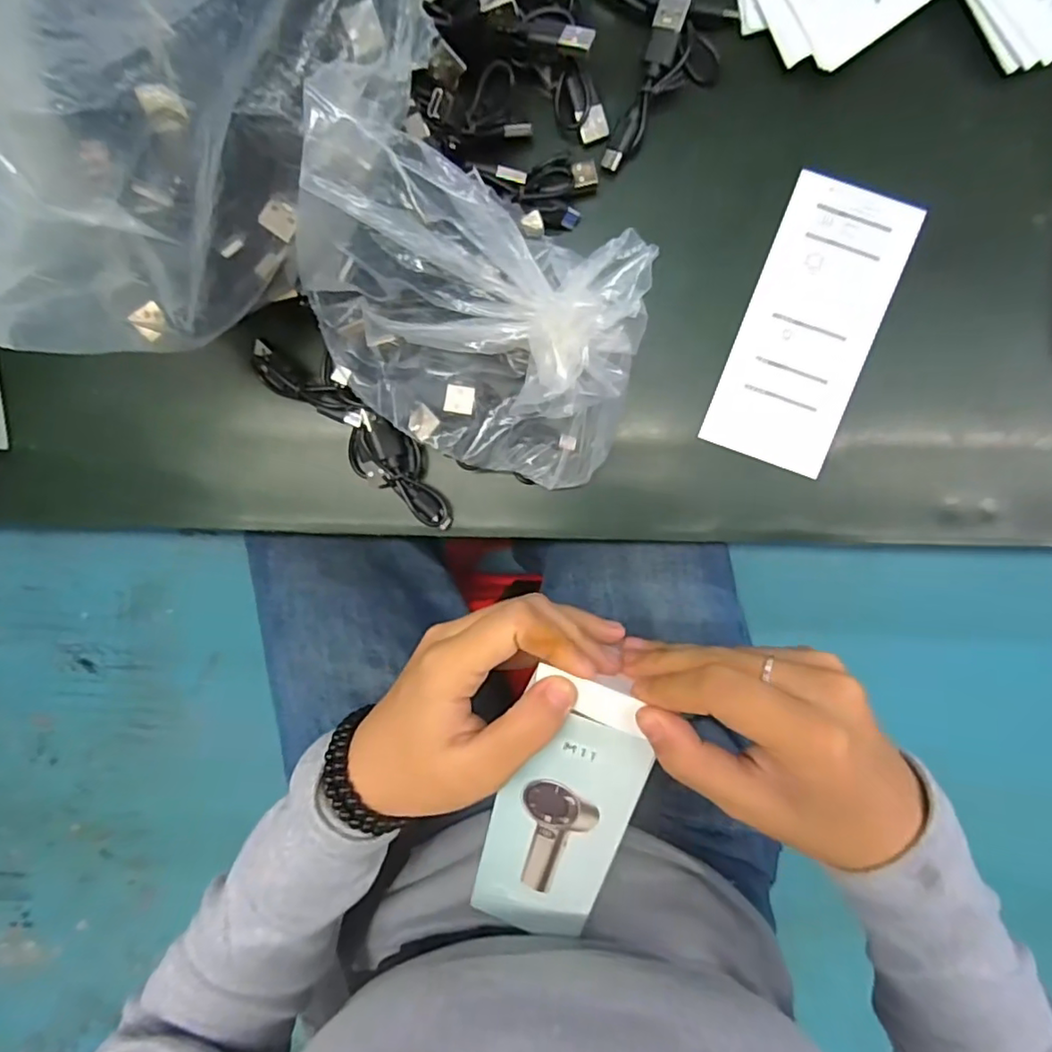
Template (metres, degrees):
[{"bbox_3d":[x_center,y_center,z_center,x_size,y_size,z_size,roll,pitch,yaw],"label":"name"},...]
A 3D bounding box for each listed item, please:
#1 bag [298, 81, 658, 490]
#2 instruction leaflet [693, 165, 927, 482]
[{"bbox_3d":[-0.023,-0.072,0.222,0.129,0.085,0.088,20,94,3],"label":"bag"},{"bbox_3d":[0.123,-0.086,0.260,0.054,0.004,0.119,20,93,3],"label":"instruction leaflet"}]

